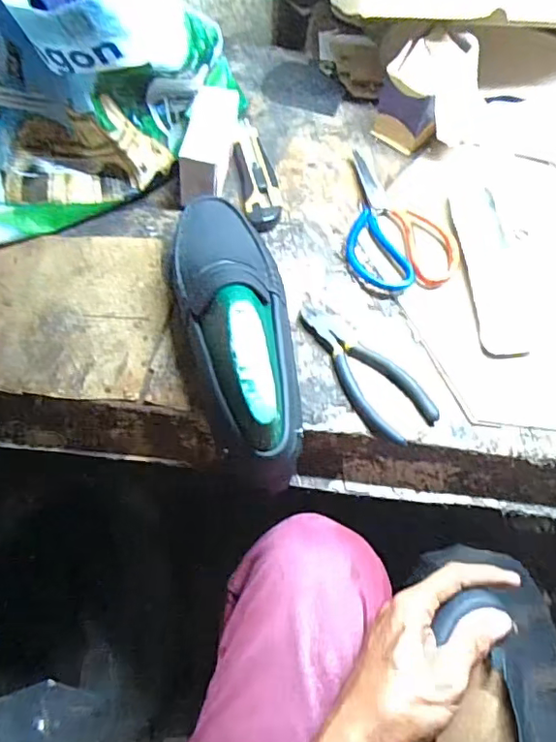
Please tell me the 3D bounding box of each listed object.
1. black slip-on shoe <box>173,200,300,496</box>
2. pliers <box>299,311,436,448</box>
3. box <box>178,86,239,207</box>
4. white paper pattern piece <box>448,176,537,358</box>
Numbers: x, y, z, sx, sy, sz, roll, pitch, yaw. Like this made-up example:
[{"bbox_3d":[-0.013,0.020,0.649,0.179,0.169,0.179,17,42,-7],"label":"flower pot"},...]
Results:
[{"bbox_3d":[-0.032,-0.042,0.451,0.089,0.097,0.270,-9,64,-7],"label":"black slip-on shoe"},{"bbox_3d":[0.073,-0.003,0.484,0.058,0.014,0.148,-30,69,-16],"label":"pliers"},{"bbox_3d":[-0.067,-0.222,0.559,0.041,0.070,0.117,8,64,2],"label":"box"},{"bbox_3d":[0.207,-0.107,0.538,0.052,0.007,0.197,-1,69,-7],"label":"white paper pattern piece"}]

